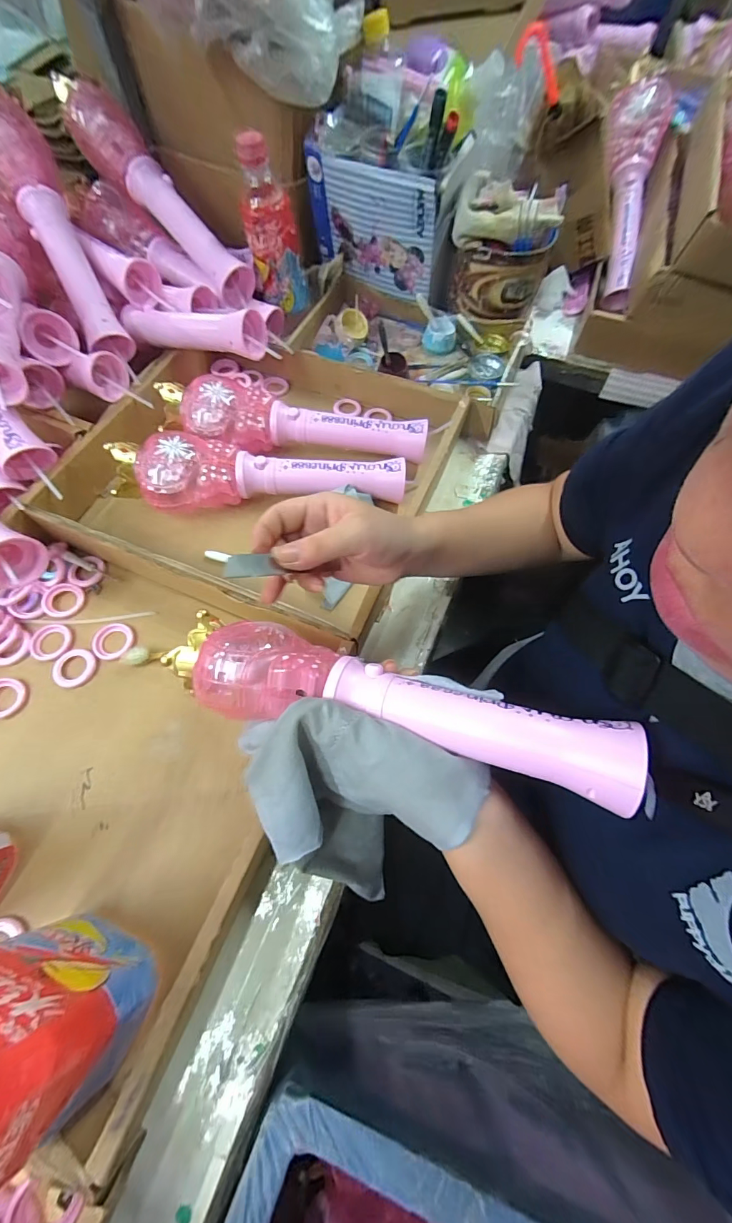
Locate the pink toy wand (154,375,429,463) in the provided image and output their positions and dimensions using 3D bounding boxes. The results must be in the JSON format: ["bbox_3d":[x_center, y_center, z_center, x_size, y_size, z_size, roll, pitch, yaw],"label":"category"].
[{"bbox_3d":[-0.081,-0.219,0.481,0.306,0.053,0.070,8,65,2],"label":"pink toy wand"}]

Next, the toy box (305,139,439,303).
[{"bbox_3d":[0.007,-0.502,0.540,0.173,0.132,0.021,23,67,8],"label":"toy box"}]

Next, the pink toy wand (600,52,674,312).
[{"bbox_3d":[0.395,-0.633,0.613,0.081,0.047,0.309,3,97,-1],"label":"pink toy wand"}]

